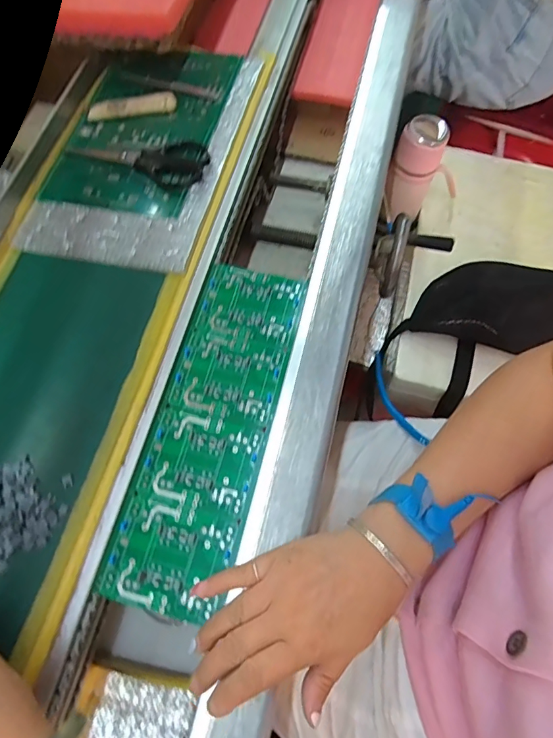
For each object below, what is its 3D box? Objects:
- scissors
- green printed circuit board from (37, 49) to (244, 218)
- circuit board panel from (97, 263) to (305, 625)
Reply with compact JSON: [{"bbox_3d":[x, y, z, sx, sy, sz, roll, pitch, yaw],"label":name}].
[{"bbox_3d":[-0.148,-0.214,0.448,0.158,0.014,0.054,9,68,6],"label":"scissors"},{"bbox_3d":[-0.143,-0.268,0.474,0.155,0.011,0.238,11,70,9],"label":"green printed circuit board"},{"bbox_3d":[-0.051,0.040,0.362,0.088,0.005,0.285,13,69,7],"label":"circuit board panel"}]

